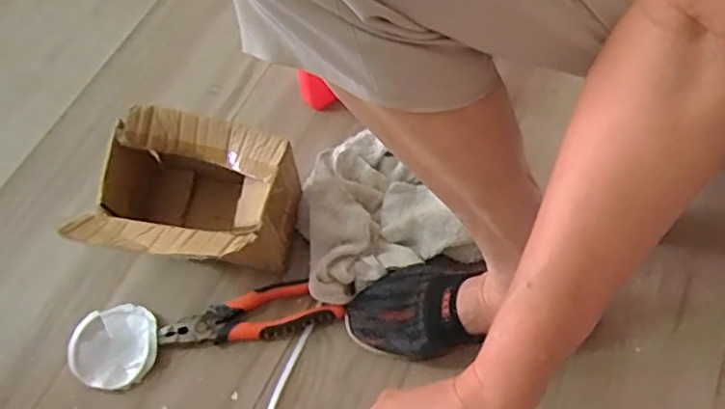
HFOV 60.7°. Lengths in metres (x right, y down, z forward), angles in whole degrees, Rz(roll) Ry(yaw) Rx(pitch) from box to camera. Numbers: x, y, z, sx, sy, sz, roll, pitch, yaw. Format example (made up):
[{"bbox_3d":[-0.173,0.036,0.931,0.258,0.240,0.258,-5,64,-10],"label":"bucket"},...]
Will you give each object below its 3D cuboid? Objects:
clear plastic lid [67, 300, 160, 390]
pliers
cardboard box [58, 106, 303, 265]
[{"bbox_3d":[-0.247,0.140,0.619,0.084,0.024,0.080,-1,63,1],"label":"clear plastic lid"},{"bbox_3d":[-0.114,0.113,0.630,0.178,0.017,0.052,-13,63,-5],"label":"pliers"},{"bbox_3d":[-0.168,0.001,0.625,0.186,0.137,0.150,9,64,6],"label":"cardboard box"}]

